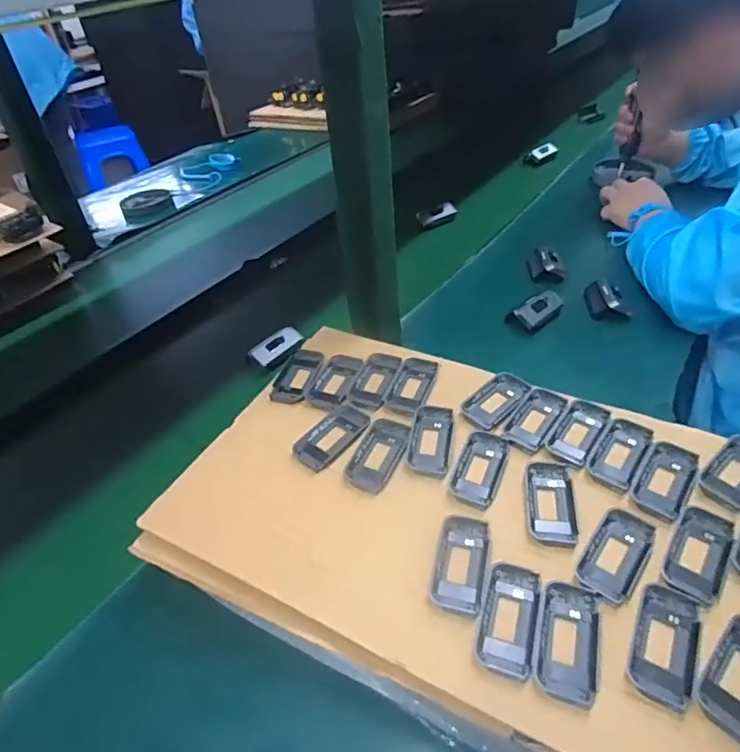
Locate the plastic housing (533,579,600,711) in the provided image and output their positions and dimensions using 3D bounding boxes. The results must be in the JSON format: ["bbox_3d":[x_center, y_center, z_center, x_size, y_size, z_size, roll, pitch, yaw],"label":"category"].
[{"bbox_3d":[0.132,0.175,0.353,0.038,0.011,0.076,9,43,17],"label":"plastic housing"}]

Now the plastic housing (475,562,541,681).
[{"bbox_3d":[0.095,0.165,0.365,0.037,0.010,0.075,10,43,17],"label":"plastic housing"}]

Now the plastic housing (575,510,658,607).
[{"bbox_3d":[0.182,0.131,0.392,0.040,0.010,0.077,24,49,30],"label":"plastic housing"}]

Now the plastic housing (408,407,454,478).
[{"bbox_3d":[0.055,0.058,0.482,0.037,0.012,0.076,4,42,12],"label":"plastic housing"}]

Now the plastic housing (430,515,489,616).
[{"bbox_3d":[0.068,0.139,0.399,0.038,0.009,0.076,6,42,14],"label":"plastic housing"}]

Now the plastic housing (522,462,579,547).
[{"bbox_3d":[0.147,0.102,0.432,0.038,0.009,0.078,1,41,8],"label":"plastic housing"}]

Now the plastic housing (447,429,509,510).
[{"bbox_3d":[0.094,0.078,0.457,0.039,0.009,0.078,13,44,20],"label":"plastic housing"}]

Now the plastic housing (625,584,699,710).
[{"bbox_3d":[0.191,0.173,0.345,0.039,0.009,0.074,16,45,23],"label":"plastic housing"}]

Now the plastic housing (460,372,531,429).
[{"bbox_3d":[0.122,0.021,0.514,0.038,0.008,0.076,29,52,34],"label":"plastic housing"}]

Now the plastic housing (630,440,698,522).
[{"bbox_3d":[0.243,0.082,0.435,0.038,0.007,0.078,24,49,30],"label":"plastic housing"}]

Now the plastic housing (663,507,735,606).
[{"bbox_3d":[0.238,0.129,0.387,0.038,0.011,0.076,22,48,29],"label":"plastic housing"}]

